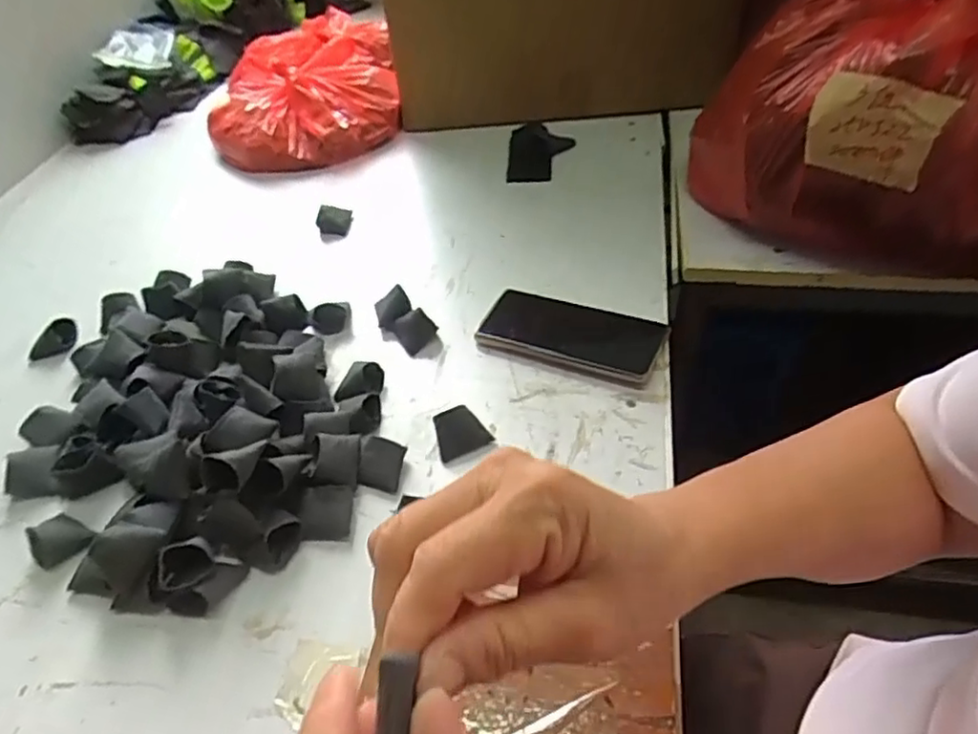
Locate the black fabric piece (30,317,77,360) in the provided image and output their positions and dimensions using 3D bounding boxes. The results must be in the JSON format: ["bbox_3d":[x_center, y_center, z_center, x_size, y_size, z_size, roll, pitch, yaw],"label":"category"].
[{"bbox_3d":[-0.422,-0.026,0.633,0.047,0.024,0.019,-36,53,-27],"label":"black fabric piece"}]

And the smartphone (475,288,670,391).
[{"bbox_3d":[0.073,-0.028,0.585,0.155,0.016,0.080,18,49,21],"label":"smartphone"}]

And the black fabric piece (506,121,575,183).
[{"bbox_3d":[0.063,-0.264,0.801,0.077,0.031,0.104,0,45,5],"label":"black fabric piece"}]

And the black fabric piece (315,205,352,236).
[{"bbox_3d":[-0.177,-0.167,0.748,0.036,0.010,0.033,9,82,-8],"label":"black fabric piece"}]

